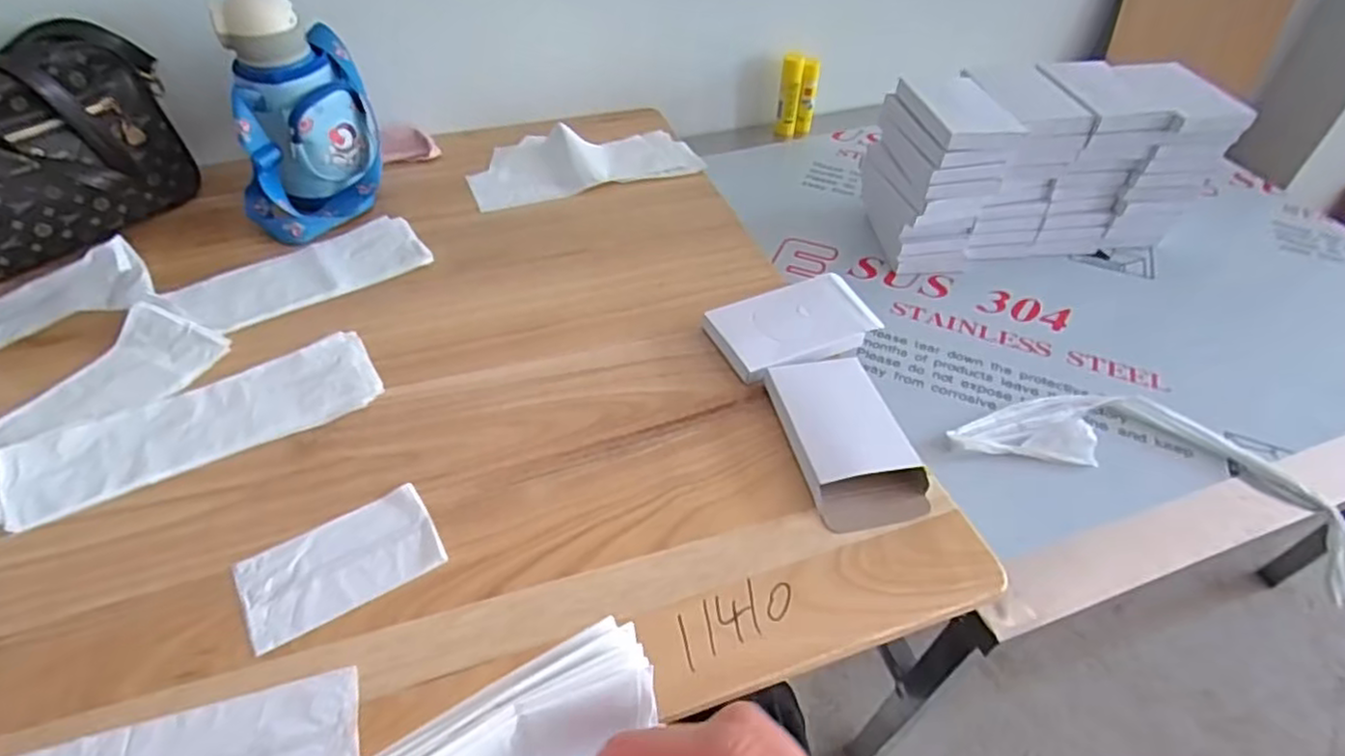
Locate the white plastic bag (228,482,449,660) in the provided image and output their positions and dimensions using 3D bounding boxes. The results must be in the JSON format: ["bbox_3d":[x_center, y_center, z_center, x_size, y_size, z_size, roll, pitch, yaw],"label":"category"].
[{"bbox_3d":[-0.228,0.127,0.472,0.123,0.004,0.072,-25,53,-24],"label":"white plastic bag"}]

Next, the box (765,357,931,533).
[{"bbox_3d":[0.139,0.047,0.551,0.087,0.020,0.153,-8,48,-11],"label":"box"}]

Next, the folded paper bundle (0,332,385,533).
[{"bbox_3d":[-0.377,0.030,0.550,0.258,0.010,0.091,-23,52,-23],"label":"folded paper bundle"}]

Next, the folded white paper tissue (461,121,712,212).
[{"bbox_3d":[-0.111,-0.274,0.843,0.275,0.027,0.131,-16,50,-17],"label":"folded white paper tissue"}]

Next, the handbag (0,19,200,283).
[{"bbox_3d":[-0.617,-0.208,0.652,0.123,0.168,0.280,37,55,27],"label":"handbag"}]

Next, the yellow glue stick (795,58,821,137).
[{"bbox_3d":[0.200,-0.414,1.016,0.025,0.112,0.019,11,47,9],"label":"yellow glue stick"}]

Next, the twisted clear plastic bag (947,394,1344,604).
[{"bbox_3d":[0.452,0.087,0.653,0.376,0.081,0.110,12,47,10],"label":"twisted clear plastic bag"}]

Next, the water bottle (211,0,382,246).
[{"bbox_3d":[-0.379,-0.262,0.690,0.144,0.199,0.118,-18,50,-19],"label":"water bottle"}]

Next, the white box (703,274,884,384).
[{"bbox_3d":[0.117,-0.049,0.644,0.153,0.020,0.094,-17,50,-18],"label":"white box"}]

